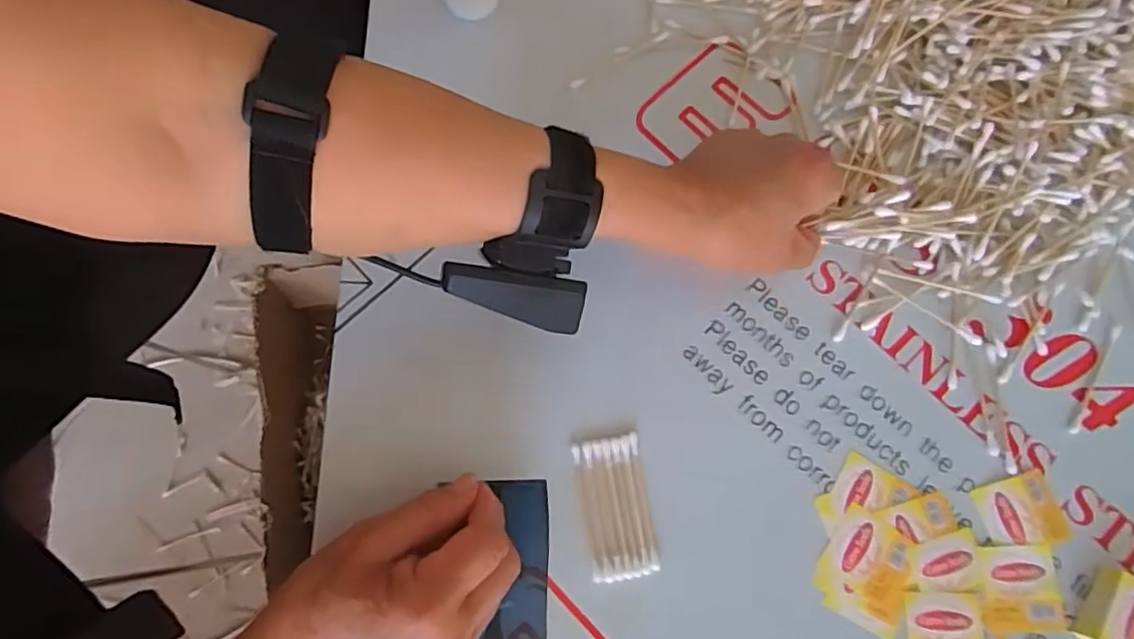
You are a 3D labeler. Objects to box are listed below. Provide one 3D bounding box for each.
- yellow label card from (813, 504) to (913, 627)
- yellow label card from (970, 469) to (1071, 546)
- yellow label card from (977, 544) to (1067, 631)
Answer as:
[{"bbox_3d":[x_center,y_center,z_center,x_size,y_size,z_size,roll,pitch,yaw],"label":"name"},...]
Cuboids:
[{"bbox_3d":[0.162,0.130,0.338,0.046,0.004,0.047,25,77,5],"label":"yellow label card"},{"bbox_3d":[0.248,0.106,0.347,0.044,0.004,0.038,-15,77,-4],"label":"yellow label card"},{"bbox_3d":[0.241,0.143,0.338,0.041,0.004,0.043,0,76,-1],"label":"yellow label card"}]

